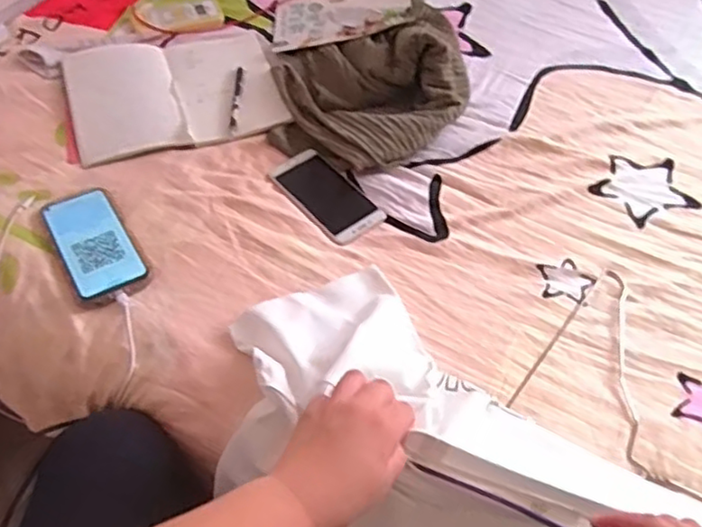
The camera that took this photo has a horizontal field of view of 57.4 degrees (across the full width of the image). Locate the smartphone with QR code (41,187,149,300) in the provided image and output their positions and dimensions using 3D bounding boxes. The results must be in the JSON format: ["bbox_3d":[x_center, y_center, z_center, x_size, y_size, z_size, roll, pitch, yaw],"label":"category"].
[{"bbox_3d":[-0.288,-0.026,0.715,0.076,0.017,0.163,-26,57,-18],"label":"smartphone with QR code"}]

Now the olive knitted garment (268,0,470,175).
[{"bbox_3d":[0.027,-0.268,0.865,0.264,0.089,0.317,-2,53,0],"label":"olive knitted garment"}]

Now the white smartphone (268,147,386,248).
[{"bbox_3d":[-0.032,-0.084,0.790,0.073,0.005,0.153,-34,59,-21],"label":"white smartphone"}]

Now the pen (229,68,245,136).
[{"bbox_3d":[-0.157,-0.225,0.881,0.012,0.007,0.131,0,53,1],"label":"pen"}]

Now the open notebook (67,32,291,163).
[{"bbox_3d":[-0.248,-0.242,0.878,0.280,0.023,0.218,-16,55,-10],"label":"open notebook"}]

